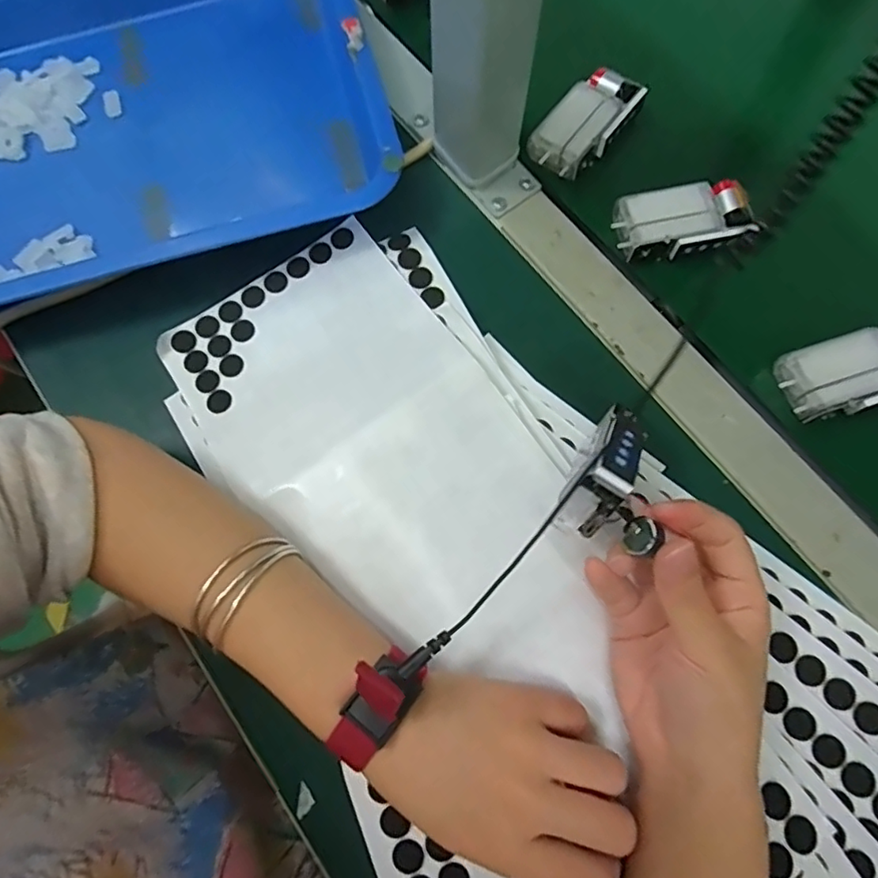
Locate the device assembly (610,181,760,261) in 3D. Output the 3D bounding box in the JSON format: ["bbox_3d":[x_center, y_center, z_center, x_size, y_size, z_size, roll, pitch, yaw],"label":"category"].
[{"bbox_3d":[0.152,-0.136,0.350,0.079,0.024,0.043,-2,75,1],"label":"device assembly"}]

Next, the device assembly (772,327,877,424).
[{"bbox_3d":[0.236,-0.037,0.318,0.074,0.024,0.043,-18,75,-3],"label":"device assembly"}]

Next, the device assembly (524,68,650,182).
[{"bbox_3d":[0.100,-0.212,0.375,0.043,0.019,0.078,42,80,12],"label":"device assembly"}]

